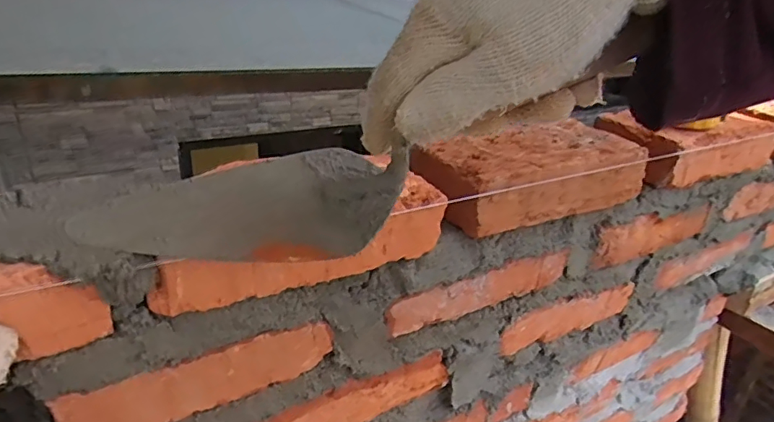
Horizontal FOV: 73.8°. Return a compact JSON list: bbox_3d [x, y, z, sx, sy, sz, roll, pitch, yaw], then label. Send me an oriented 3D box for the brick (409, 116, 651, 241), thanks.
[{"bbox_3d":[0.127,-0.035,0.453,0.204,0.055,0.091,-10,29,-27],"label":"brick"}]

